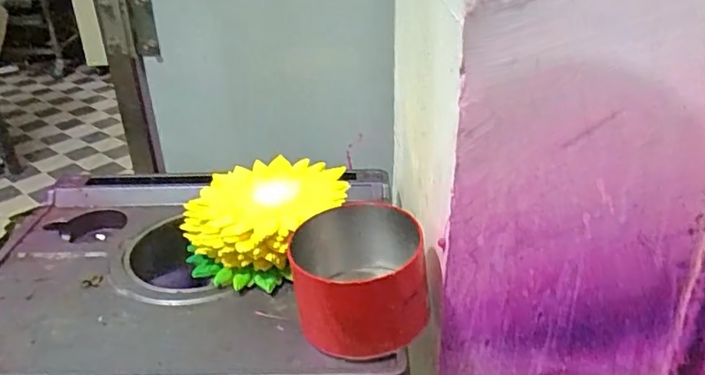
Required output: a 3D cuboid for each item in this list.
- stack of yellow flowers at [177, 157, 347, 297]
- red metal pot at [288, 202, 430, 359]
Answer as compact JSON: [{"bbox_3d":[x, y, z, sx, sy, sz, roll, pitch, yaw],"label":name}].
[{"bbox_3d":[-0.098,0.040,0.692,0.176,0.084,0.185,6,30,15],"label":"stack of yellow flowers"},{"bbox_3d":[0.016,0.093,0.566,0.116,0.097,0.130,5,30,12],"label":"red metal pot"}]

